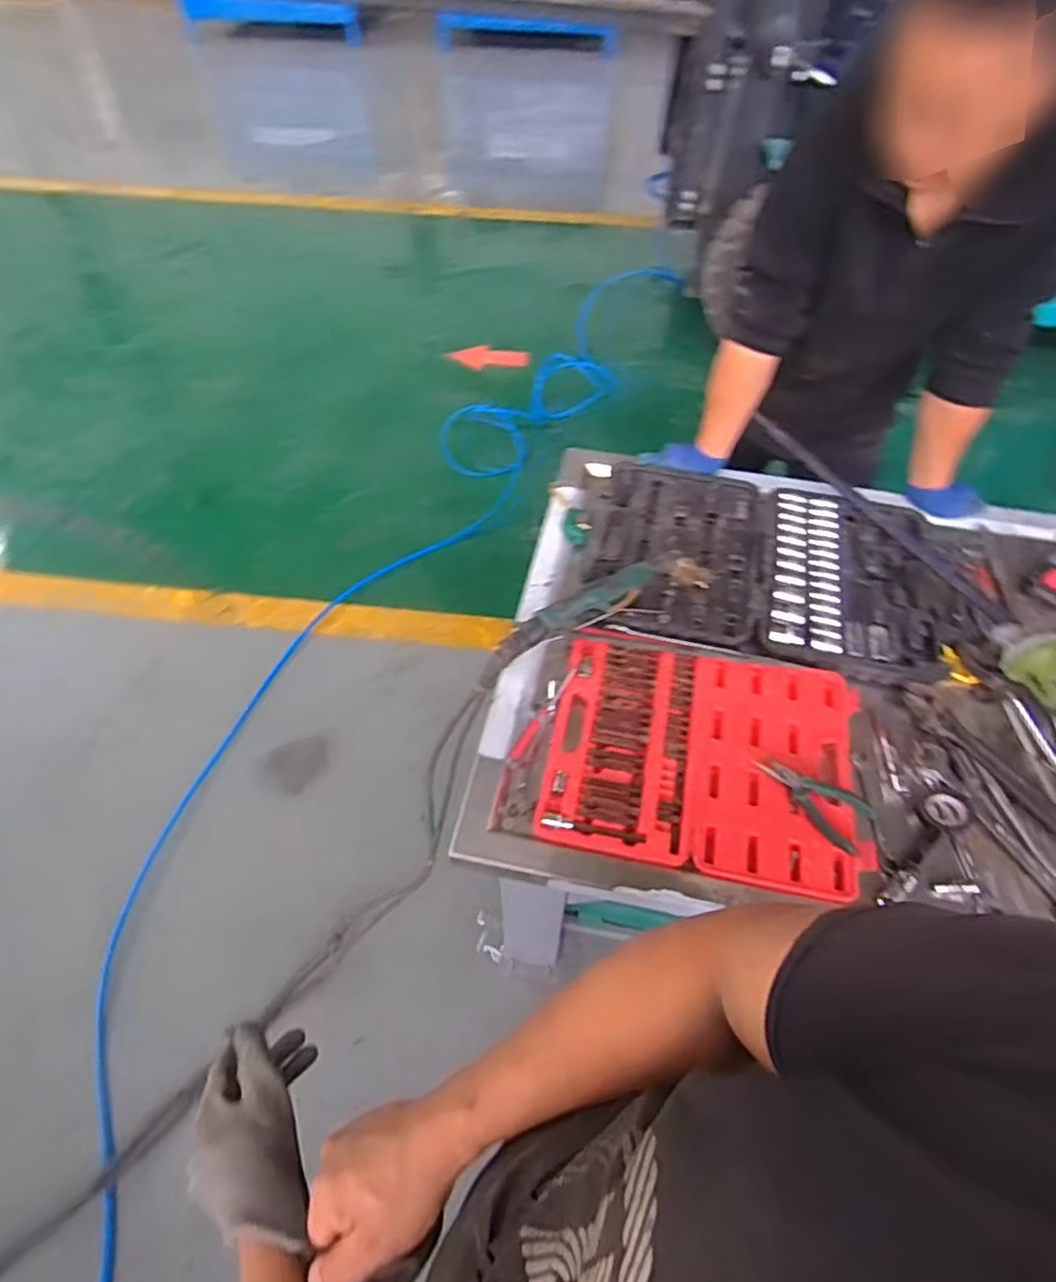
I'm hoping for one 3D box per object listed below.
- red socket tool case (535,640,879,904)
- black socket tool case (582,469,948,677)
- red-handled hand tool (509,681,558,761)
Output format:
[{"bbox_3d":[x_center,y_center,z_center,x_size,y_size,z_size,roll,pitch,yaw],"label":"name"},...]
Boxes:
[{"bbox_3d":[0.217,0.138,0.874,0.372,0.033,0.308,11,53,8],"label":"red socket tool case"},{"bbox_3d":[0.337,-0.131,1.041,0.505,0.047,0.323,14,53,10],"label":"black socket tool case"},{"bbox_3d":[0.015,0.108,0.929,0.028,0.013,0.123,20,54,14],"label":"red-handled hand tool"}]

